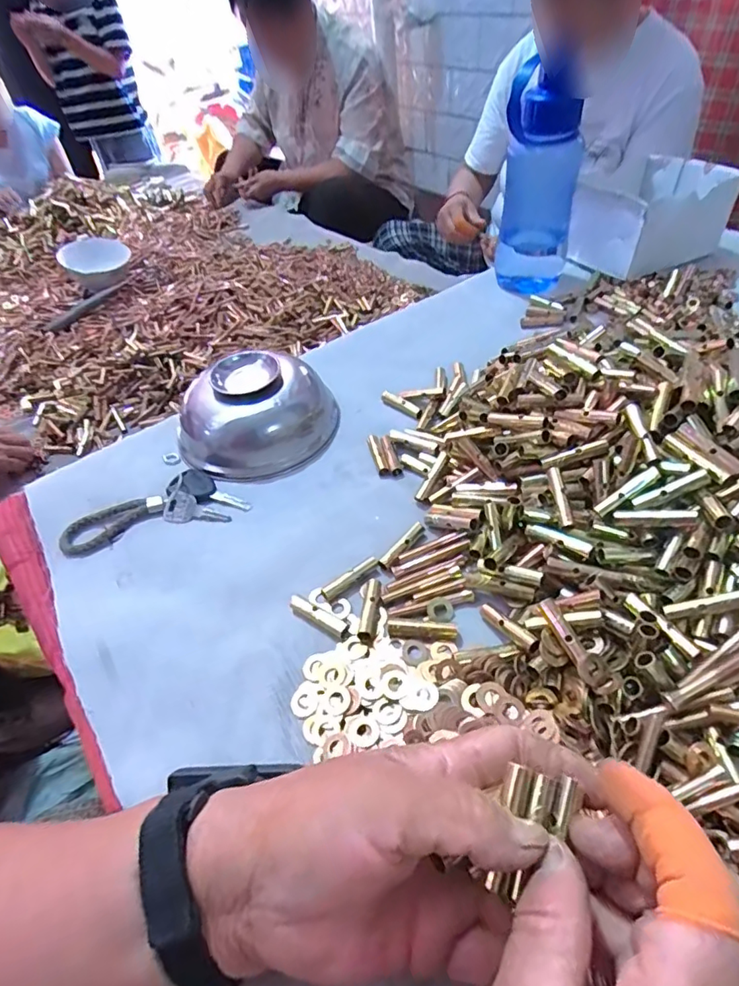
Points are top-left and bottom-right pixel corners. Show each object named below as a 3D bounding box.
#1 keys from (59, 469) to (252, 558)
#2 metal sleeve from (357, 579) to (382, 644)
[{"bbox_3d":[-0.168,0.018,0.407,0.129,0.012,0.060,-30,50,-19],"label":"keys"},{"bbox_3d":[0.001,0.074,0.338,0.011,0.010,0.044,1,47,10],"label":"metal sleeve"}]

